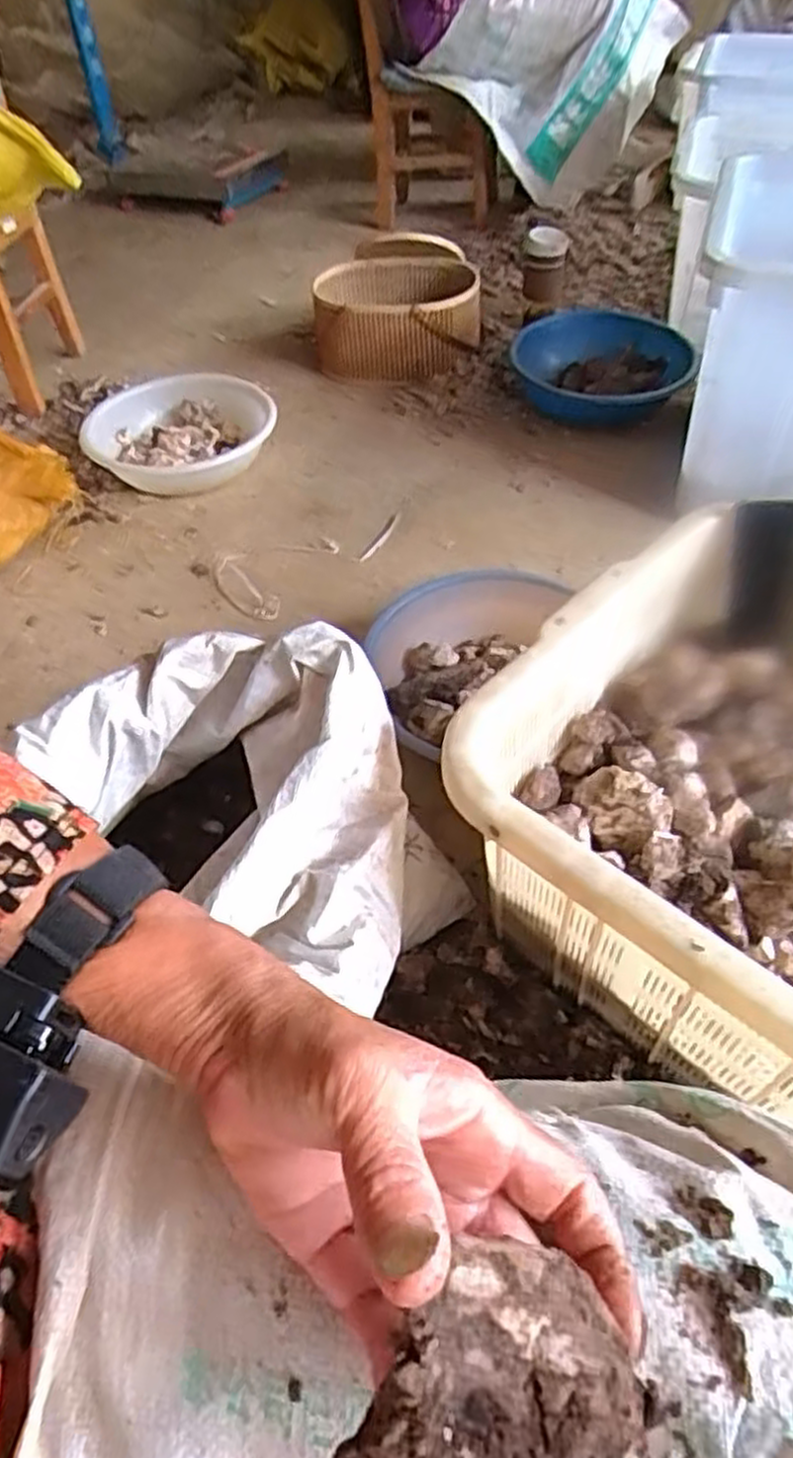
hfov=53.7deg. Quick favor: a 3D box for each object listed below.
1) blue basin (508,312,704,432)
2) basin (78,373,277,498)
[{"bbox_3d":[0.365,-0.621,1.389,0.293,0.096,0.363,-1,49,2],"label":"blue basin"},{"bbox_3d":[-0.379,-0.518,1.364,0.334,0.074,0.322,-8,49,-4],"label":"basin"}]

